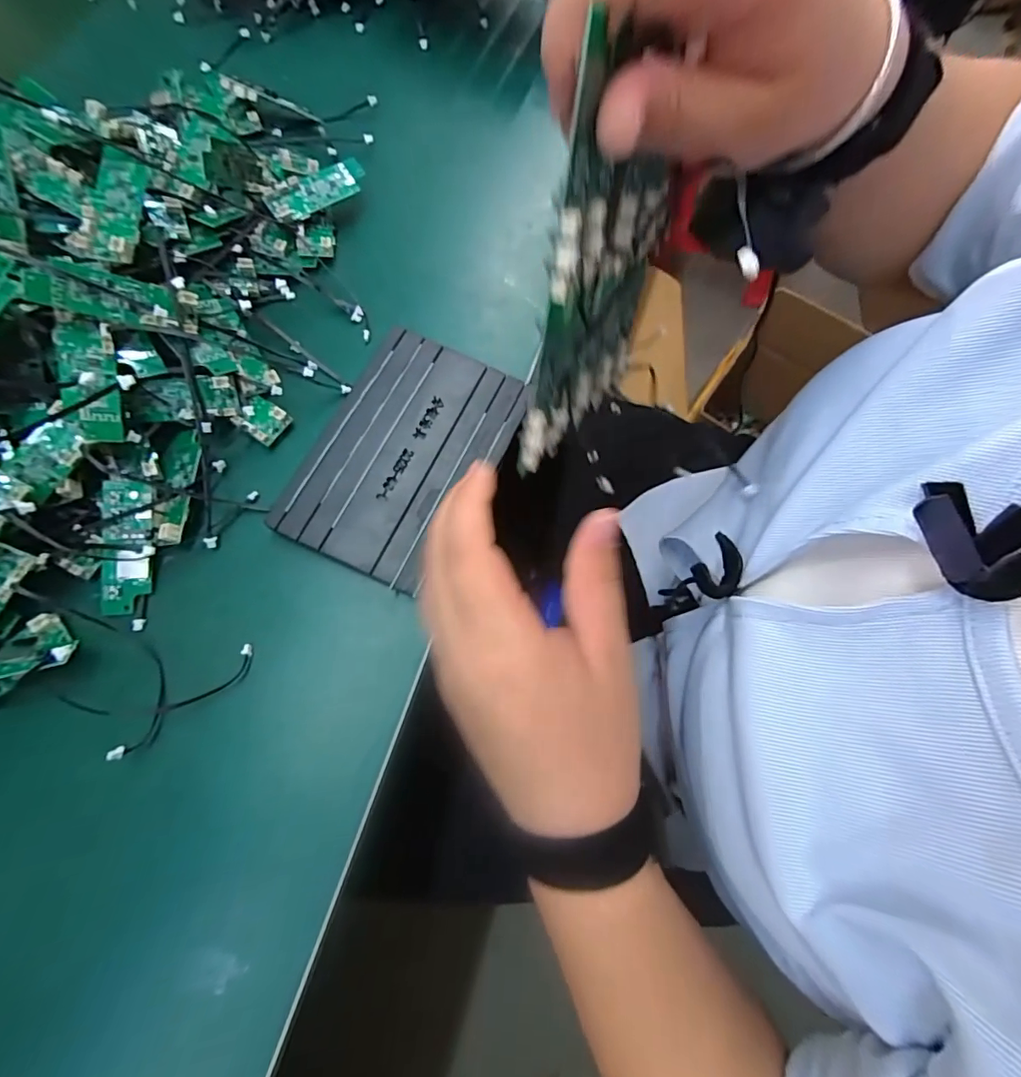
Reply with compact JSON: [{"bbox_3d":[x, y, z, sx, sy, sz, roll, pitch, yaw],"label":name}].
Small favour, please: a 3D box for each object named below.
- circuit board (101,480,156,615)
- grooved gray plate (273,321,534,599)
[{"bbox_3d":[-0.201,0.004,0.261,0.027,0.010,0.069,-1,85,2],"label":"circuit board"},{"bbox_3d":[-0.064,-0.054,0.288,0.101,0.008,0.147,25,72,5],"label":"grooved gray plate"}]

